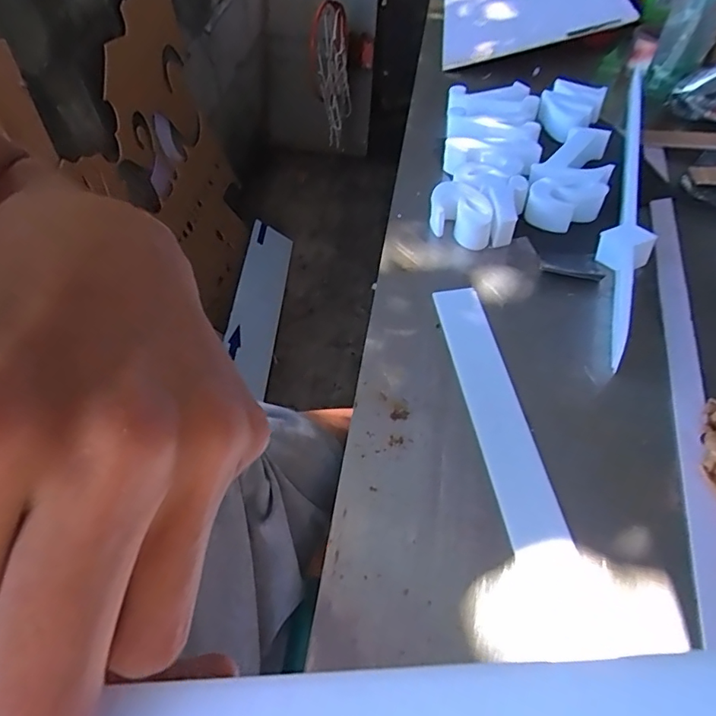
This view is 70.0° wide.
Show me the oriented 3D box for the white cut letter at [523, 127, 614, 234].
[{"bbox_3d":[0.279,-0.238,0.673,0.095,0.045,0.188,20,57,18],"label":"white cut letter"}]

